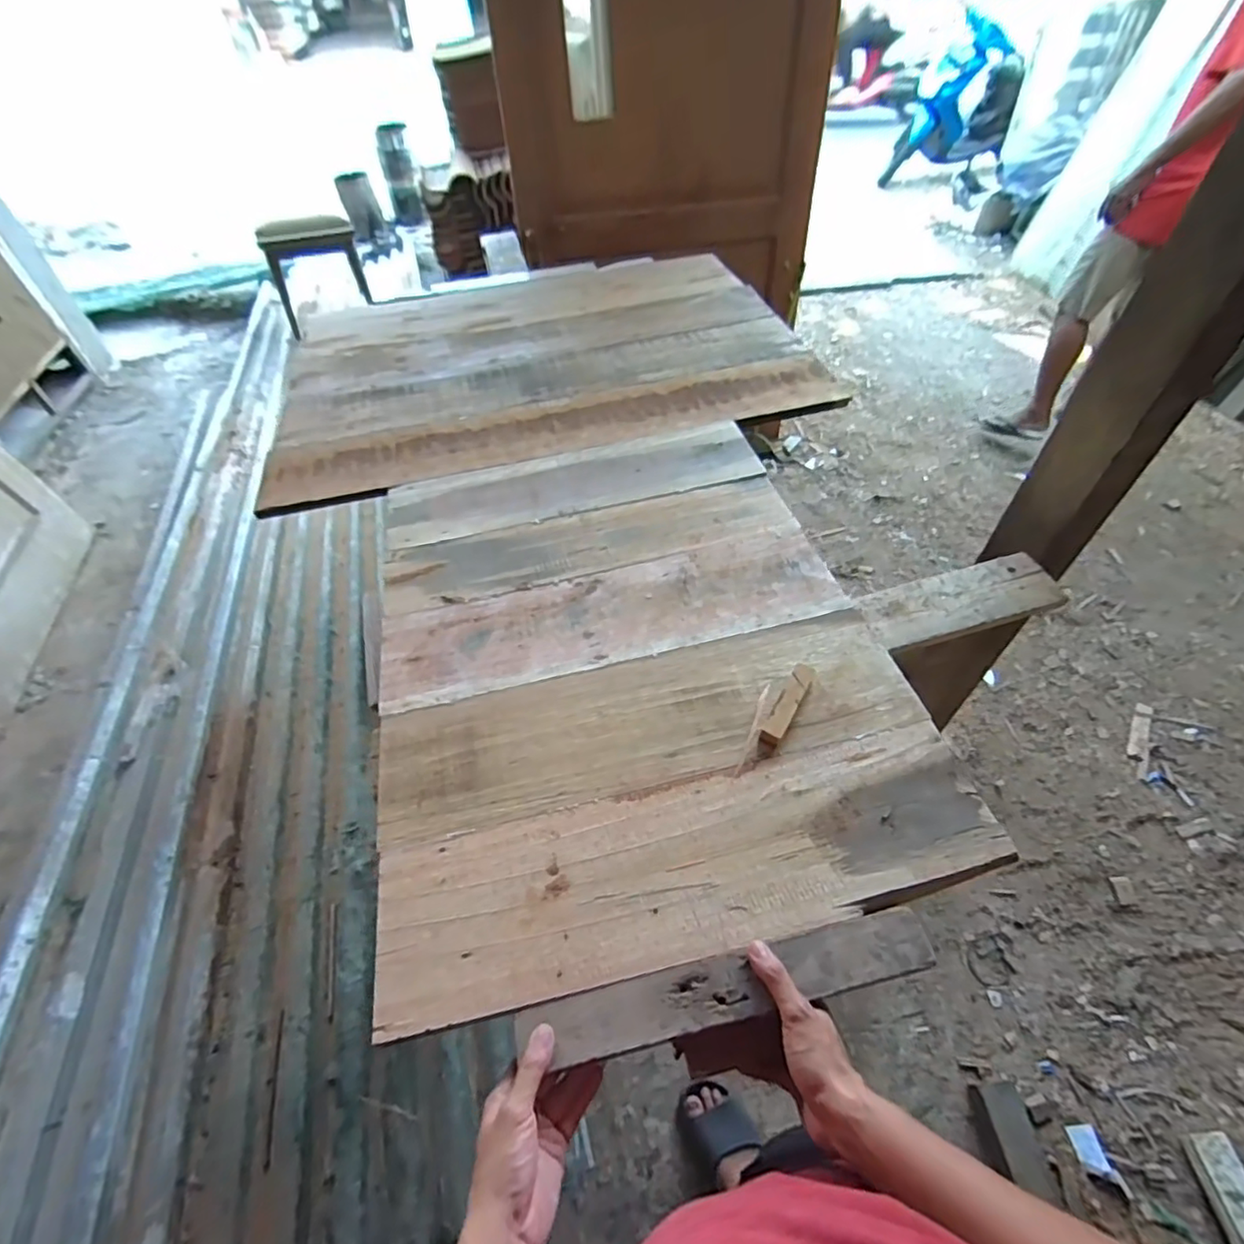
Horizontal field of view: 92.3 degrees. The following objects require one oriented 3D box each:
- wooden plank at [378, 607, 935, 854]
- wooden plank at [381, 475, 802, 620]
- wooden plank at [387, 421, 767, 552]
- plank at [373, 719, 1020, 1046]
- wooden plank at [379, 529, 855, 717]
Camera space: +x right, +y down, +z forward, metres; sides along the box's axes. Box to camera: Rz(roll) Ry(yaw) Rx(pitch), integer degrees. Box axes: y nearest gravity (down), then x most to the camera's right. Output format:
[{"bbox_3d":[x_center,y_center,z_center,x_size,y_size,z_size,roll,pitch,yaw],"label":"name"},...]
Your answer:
[{"bbox_3d":[0.031,0.122,0.759,0.659,0.013,0.185,-12,50,-5],"label":"wooden plank"},{"bbox_3d":[-0.049,-0.135,0.980,0.659,0.015,0.156,-14,51,-7],"label":"wooden plank"},{"bbox_3d":[-0.086,-0.256,1.082,0.654,0.017,0.178,-13,50,-6],"label":"wooden plank"},{"bbox_3d":[0.070,0.256,0.639,0.650,0.015,0.179,-13,50,-6],"label":"plank"},{"bbox_3d":[-0.018,-0.013,0.872,0.658,0.010,0.175,-13,50,-6],"label":"wooden plank"}]

